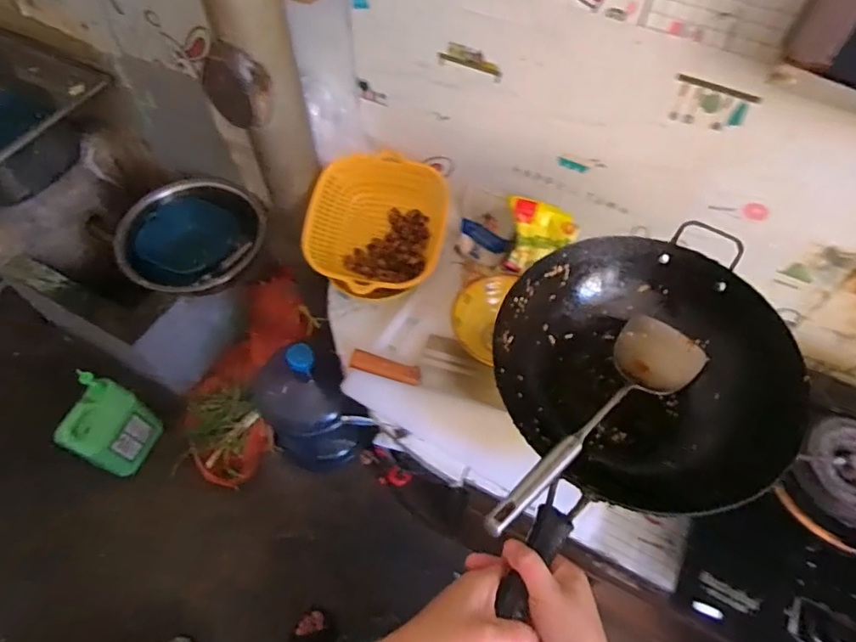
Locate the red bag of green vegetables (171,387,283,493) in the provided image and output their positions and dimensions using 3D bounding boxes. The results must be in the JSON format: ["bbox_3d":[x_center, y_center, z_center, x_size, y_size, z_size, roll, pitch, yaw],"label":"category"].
[{"bbox_3d":[-0.564,0.316,1.417,0.233,0.107,0.247,-39,67,-22],"label":"red bag of green vegetables"}]

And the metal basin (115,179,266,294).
[{"bbox_3d":[-0.598,-0.185,1.293,0.339,0.128,0.282,-22,62,-14],"label":"metal basin"}]

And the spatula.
[{"bbox_3d":[0.184,0.096,0.531,0.093,0.051,0.373,39,40,20],"label":"spatula"}]

